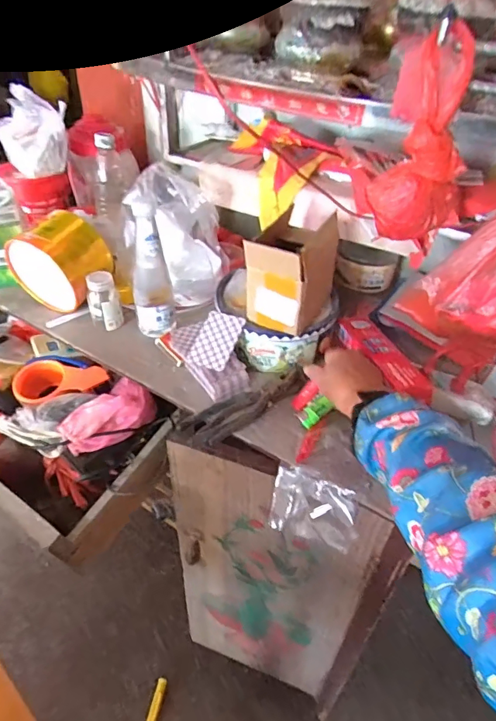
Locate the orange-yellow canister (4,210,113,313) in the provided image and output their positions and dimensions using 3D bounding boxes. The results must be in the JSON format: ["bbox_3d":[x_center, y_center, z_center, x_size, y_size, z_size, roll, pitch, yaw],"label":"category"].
[{"bbox_3d":[-0.310,-0.163,0.739,0.143,0.129,0.096,17,43,16],"label":"orange-yellow canister"}]

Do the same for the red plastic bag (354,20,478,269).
[{"bbox_3d":[0.163,-0.196,0.424,0.087,0.181,0.066,28,47,26],"label":"red plastic bag"}]

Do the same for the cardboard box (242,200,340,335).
[{"bbox_3d":[0.057,-0.122,0.632,0.098,0.133,0.134,20,44,19],"label":"cardboard box"}]

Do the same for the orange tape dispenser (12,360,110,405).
[{"bbox_3d":[-0.298,0.041,0.699,0.155,0.047,0.090,-3,39,13],"label":"orange tape dispenser"}]

